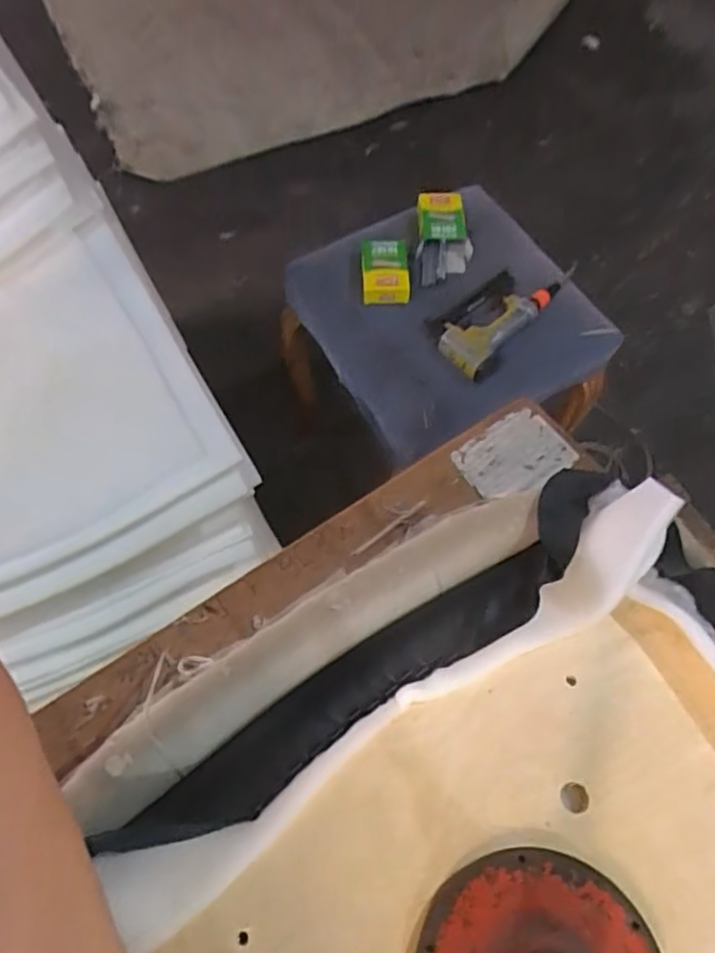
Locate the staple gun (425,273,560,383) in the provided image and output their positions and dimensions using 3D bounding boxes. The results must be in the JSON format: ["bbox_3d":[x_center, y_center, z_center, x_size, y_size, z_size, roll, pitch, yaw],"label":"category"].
[{"bbox_3d":[0.218,-0.268,1.089,0.136,0.065,0.237,35,68,15],"label":"staple gun"}]

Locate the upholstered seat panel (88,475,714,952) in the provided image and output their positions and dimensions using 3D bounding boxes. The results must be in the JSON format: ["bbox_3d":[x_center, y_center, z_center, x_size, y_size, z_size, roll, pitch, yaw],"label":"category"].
[{"bbox_3d":[0.115,0.267,0.364,0.489,0.088,0.468,-38,70,-17],"label":"upholstered seat panel"}]

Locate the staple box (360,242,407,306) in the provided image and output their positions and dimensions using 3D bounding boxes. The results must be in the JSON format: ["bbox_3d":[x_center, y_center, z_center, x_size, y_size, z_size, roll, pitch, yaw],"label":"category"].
[{"bbox_3d":[0.047,-0.352,1.116,0.084,0.045,0.116,-4,64,-3],"label":"staple box"}]

